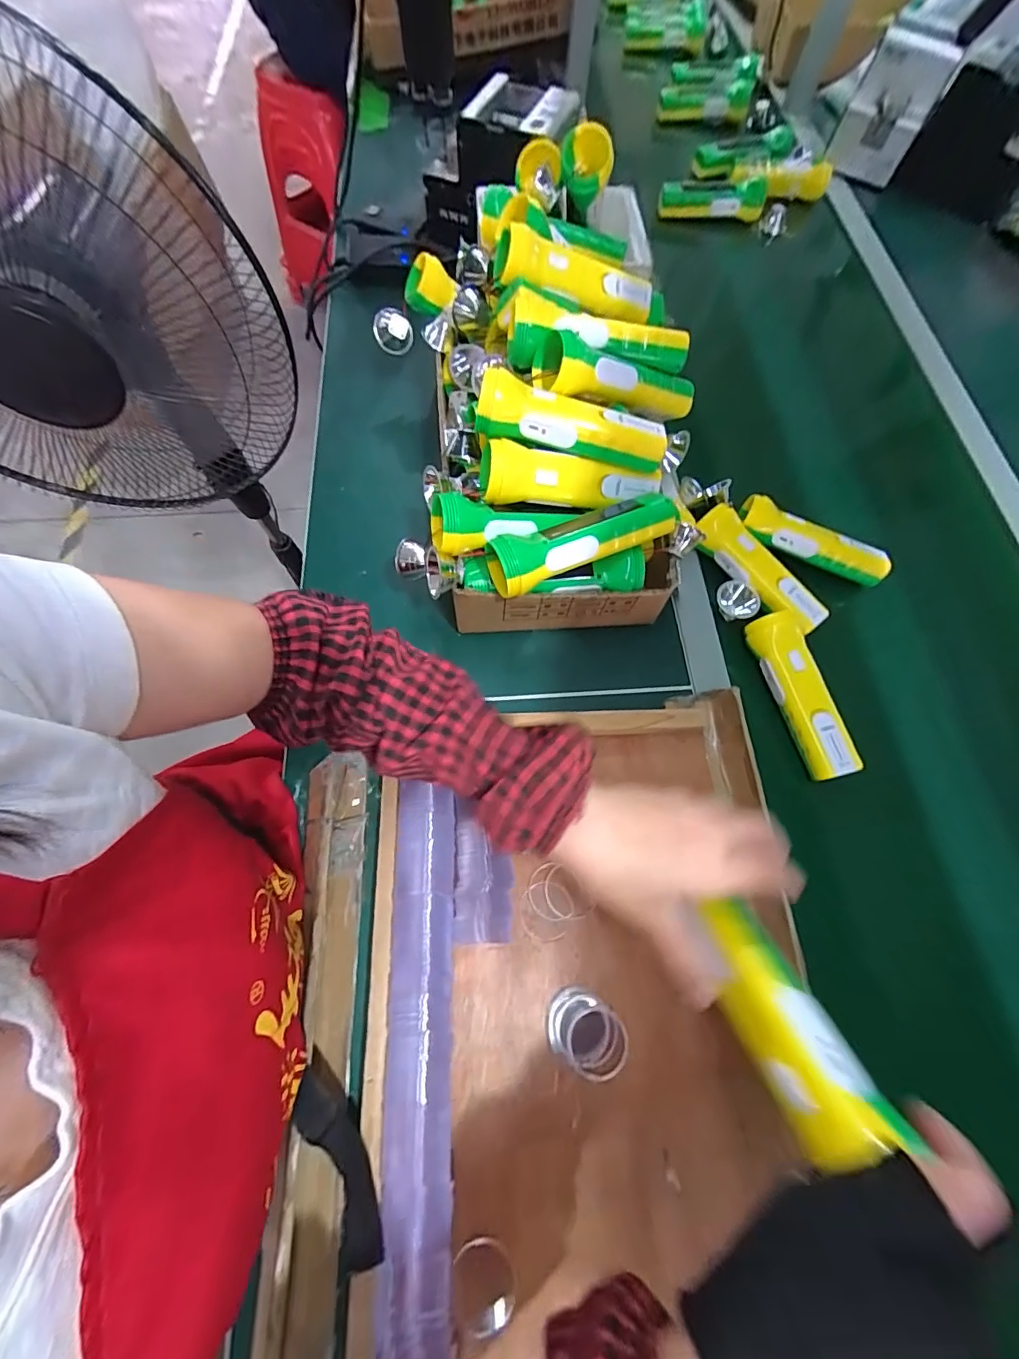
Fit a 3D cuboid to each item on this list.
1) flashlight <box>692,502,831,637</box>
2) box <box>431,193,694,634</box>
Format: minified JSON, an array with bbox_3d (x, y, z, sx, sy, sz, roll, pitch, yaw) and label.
[{"bbox_3d":[0.267,-0.117,0.513,0.042,0.037,0.158,-38,75,-16],"label":"flashlight"},{"bbox_3d":[0.042,-0.276,0.494,0.242,0.157,0.440,0,69,-3],"label":"box"}]

